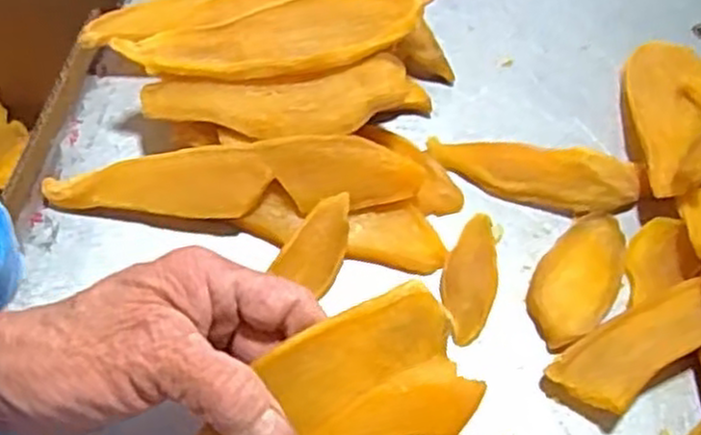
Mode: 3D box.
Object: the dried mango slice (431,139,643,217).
[{"bbox_3d":[0.100,-0.025,0.421,0.113,0.028,0.027,15,61,5],"label":"dried mango slice"}]

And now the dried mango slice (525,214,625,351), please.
[{"bbox_3d":[0.118,0.030,0.395,0.039,0.013,0.081,34,64,14],"label":"dried mango slice"}]

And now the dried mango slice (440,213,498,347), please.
[{"bbox_3d":[0.062,0.031,0.392,0.027,0.007,0.071,18,61,6],"label":"dried mango slice"}]

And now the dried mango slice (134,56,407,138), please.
[{"bbox_3d":[-0.038,-0.058,0.395,0.134,0.009,0.039,-8,77,-3],"label":"dried mango slice"}]

